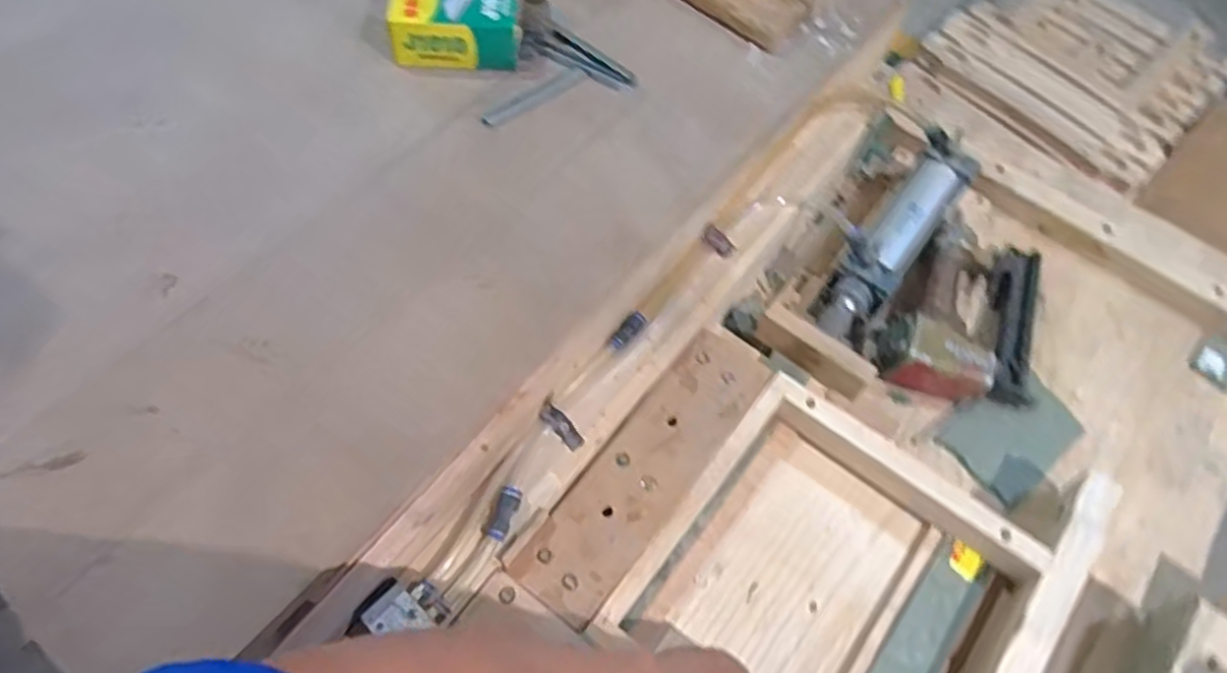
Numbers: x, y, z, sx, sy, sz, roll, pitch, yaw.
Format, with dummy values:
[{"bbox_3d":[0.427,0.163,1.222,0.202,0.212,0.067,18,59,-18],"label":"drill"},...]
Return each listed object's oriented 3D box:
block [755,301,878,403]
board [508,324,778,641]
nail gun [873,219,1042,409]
[{"bbox_3d":[0.194,0.014,0.706,0.115,0.035,0.030,32,66,13],"label":"block"},{"bbox_3d":[0.032,0.110,0.633,0.077,0.014,0.284,35,66,14],"label":"board"},{"bbox_3d":[0.370,-0.033,0.772,0.157,0.060,0.220,19,63,7],"label":"nail gun"}]

